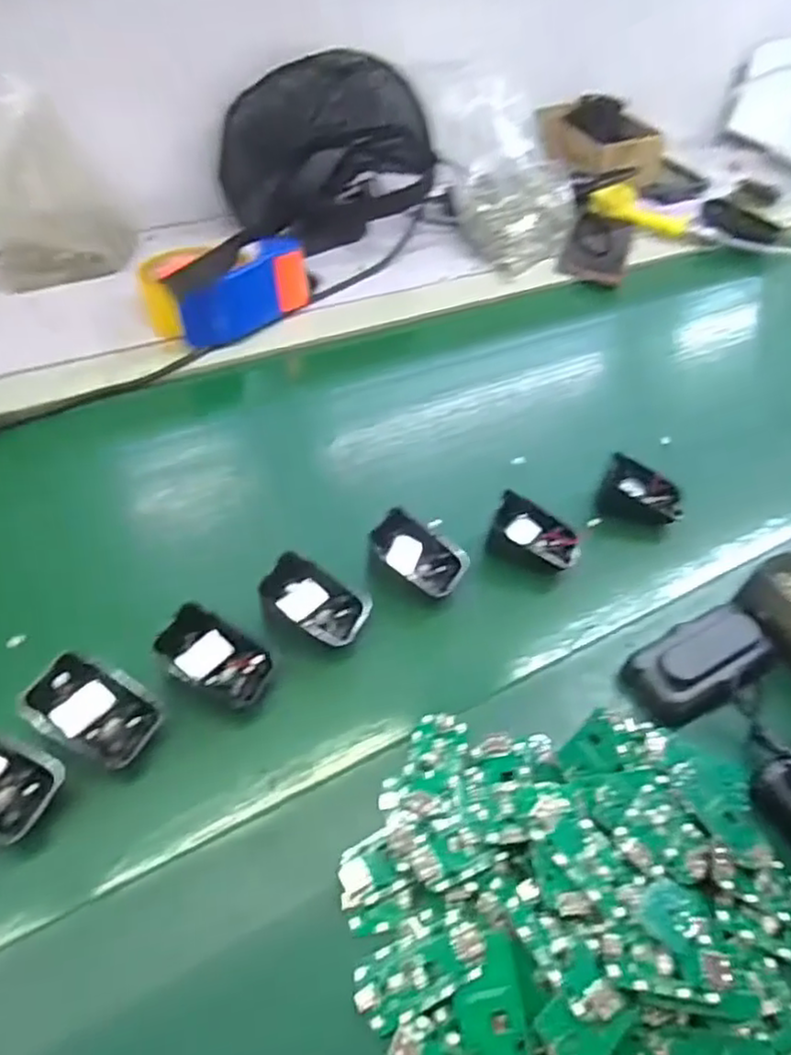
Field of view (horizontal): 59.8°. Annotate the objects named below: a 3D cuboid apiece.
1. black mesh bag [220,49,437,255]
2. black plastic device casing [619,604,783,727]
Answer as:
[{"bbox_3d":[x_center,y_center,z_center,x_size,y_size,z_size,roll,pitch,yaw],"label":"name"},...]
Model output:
[{"bbox_3d":[-0.082,-0.426,0.786,0.203,0.172,0.153,-23,55,-26],"label":"black mesh bag"},{"bbox_3d":[0.207,0.088,0.460,0.111,0.030,0.051,-22,55,-26],"label":"black plastic device casing"}]

